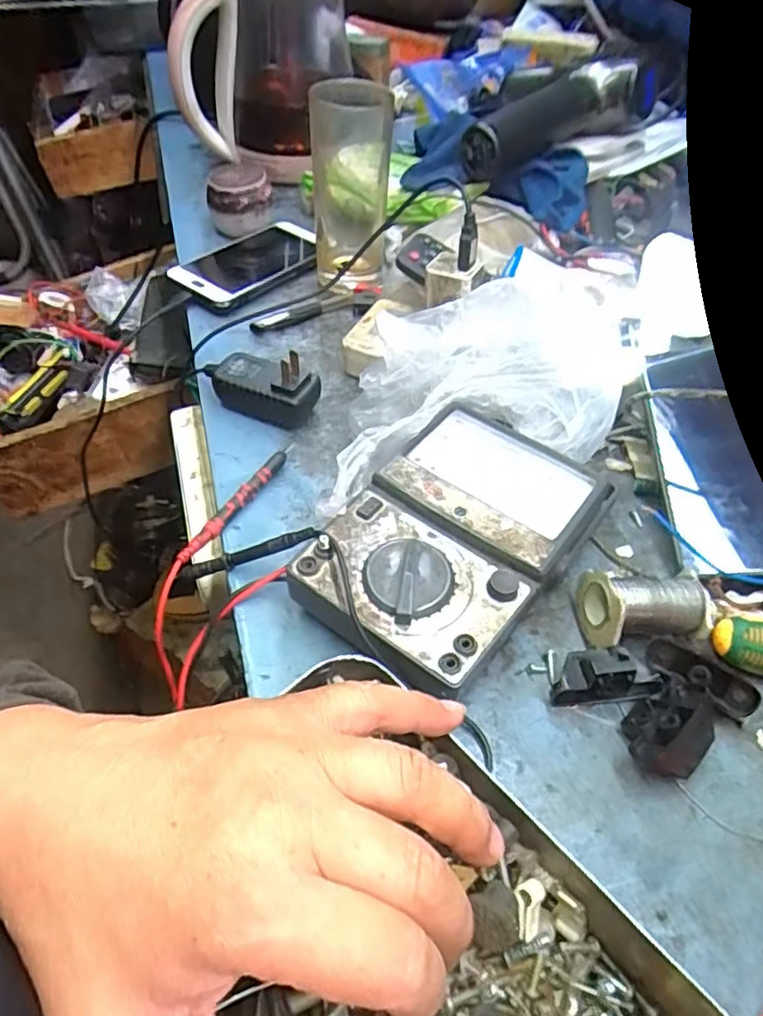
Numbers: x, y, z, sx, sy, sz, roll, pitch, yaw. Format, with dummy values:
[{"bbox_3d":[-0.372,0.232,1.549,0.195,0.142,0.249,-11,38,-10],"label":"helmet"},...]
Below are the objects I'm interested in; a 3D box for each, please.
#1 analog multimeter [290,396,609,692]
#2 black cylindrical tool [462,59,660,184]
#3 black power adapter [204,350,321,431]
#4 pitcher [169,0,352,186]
[{"bbox_3d":[0.043,0.019,0.369,0.116,0.049,0.176,33,54,23],"label":"analog multimeter"},{"bbox_3d":[0.167,-0.385,0.624,0.219,0.060,0.062,-30,56,-12],"label":"black cylindrical tool"},{"bbox_3d":[-0.089,-0.092,0.457,0.087,0.044,0.040,20,50,13],"label":"black power adapter"},{"bbox_3d":[-0.124,-0.463,0.664,0.184,0.183,0.115,-3,49,-7],"label":"pitcher"}]

